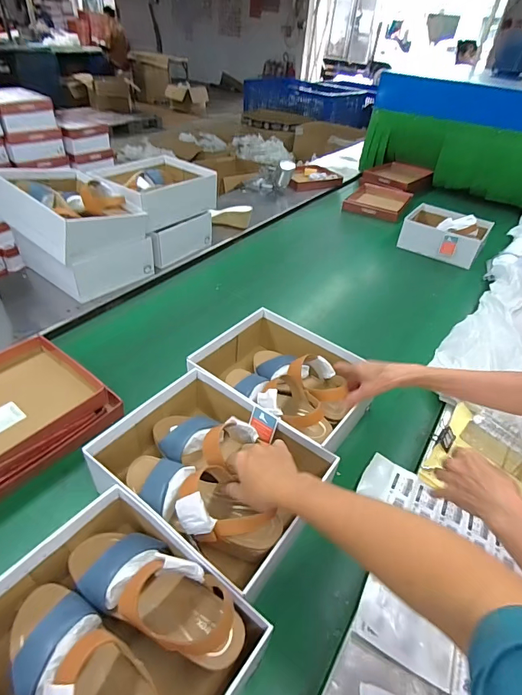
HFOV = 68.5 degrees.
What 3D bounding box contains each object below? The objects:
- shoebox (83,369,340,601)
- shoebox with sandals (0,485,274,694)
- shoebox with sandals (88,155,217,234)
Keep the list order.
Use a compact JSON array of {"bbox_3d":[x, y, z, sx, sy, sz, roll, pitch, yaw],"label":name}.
[{"bbox_3d":[-0.072,0.188,0.590,0.298,0.117,0.236,27,43,25],"label":"shoebox"},{"bbox_3d":[-0.161,0.320,0.420,0.267,0.110,0.219,29,44,27],"label":"shoebox with sandals"},{"bbox_3d":[-0.307,-0.481,1.177,0.254,0.101,0.361,28,44,25],"label":"shoebox with sandals"}]

